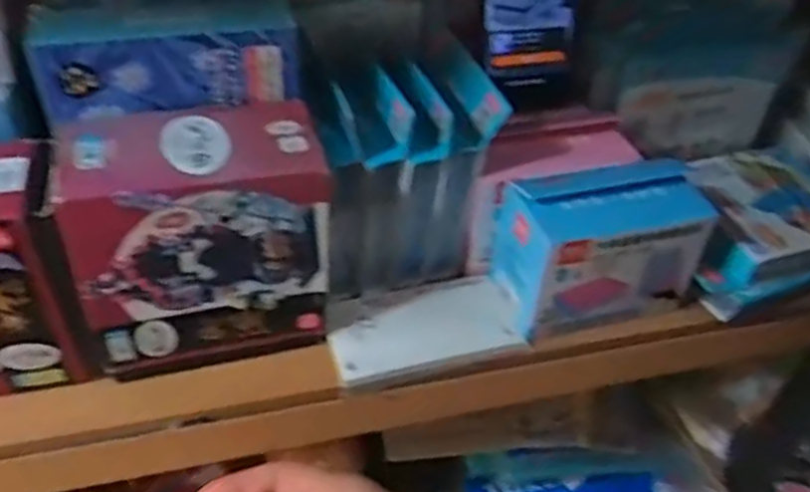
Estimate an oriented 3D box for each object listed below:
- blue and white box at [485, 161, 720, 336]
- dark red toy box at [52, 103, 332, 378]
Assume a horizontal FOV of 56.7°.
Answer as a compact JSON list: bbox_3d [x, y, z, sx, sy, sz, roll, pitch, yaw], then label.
[{"bbox_3d":[0.138,0.001,0.528,0.133,0.095,0.068,-5,42,-12],"label":"blue and white box"},{"bbox_3d":[-0.123,-0.001,0.457,0.141,0.147,0.063,-9,43,-17],"label":"dark red toy box"}]

